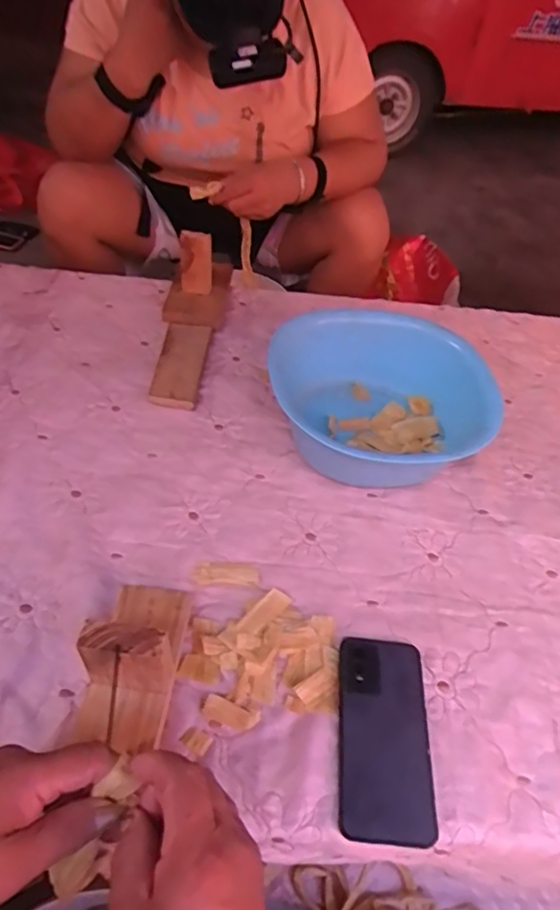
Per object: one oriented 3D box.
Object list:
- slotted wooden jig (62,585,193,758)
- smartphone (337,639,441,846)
[{"bbox_3d":[-0.122,0.159,0.496,0.079,0.099,0.127,12,47,4],"label":"slotted wooden jig"},{"bbox_3d":[0.091,0.239,0.502,0.076,0.011,0.164,7,47,0],"label":"smartphone"}]

